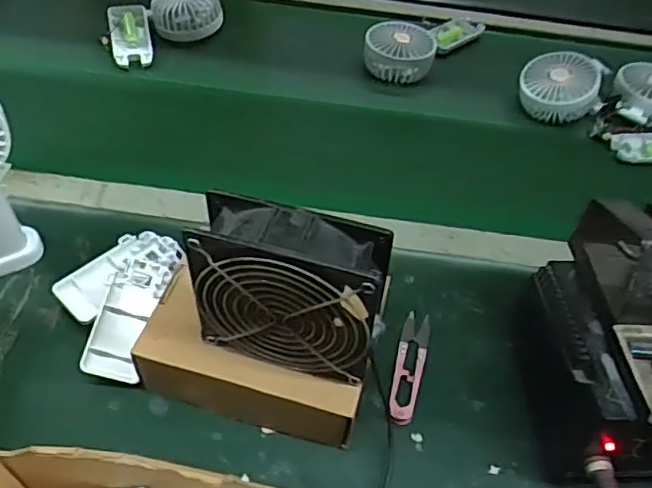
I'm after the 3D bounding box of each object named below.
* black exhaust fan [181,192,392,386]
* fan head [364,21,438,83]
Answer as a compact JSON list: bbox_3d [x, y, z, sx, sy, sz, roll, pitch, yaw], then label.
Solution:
[{"bbox_3d":[-0.023,0.029,0.392,0.118,0.115,0.047,16,51,7],"label":"black exhaust fan"},{"bbox_3d":[0.093,-0.246,0.779,0.085,0.046,0.076,0,51,-6],"label":"fan head"}]

